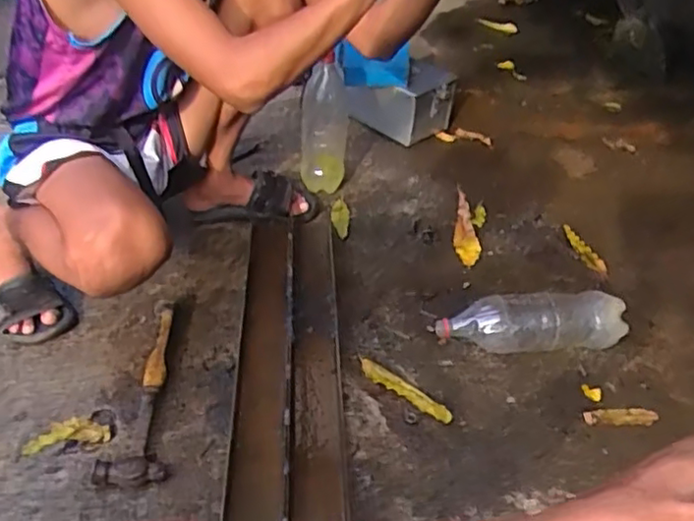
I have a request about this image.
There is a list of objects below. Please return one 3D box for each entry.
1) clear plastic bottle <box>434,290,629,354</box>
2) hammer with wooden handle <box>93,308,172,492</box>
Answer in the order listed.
[{"bbox_3d":[0.296,0.095,1.074,0.299,0.073,0.080,-2,39,-3],"label":"clear plastic bottle"},{"bbox_3d":[-0.306,0.189,0.959,0.090,0.032,0.318,-6,39,-8],"label":"hammer with wooden handle"}]

